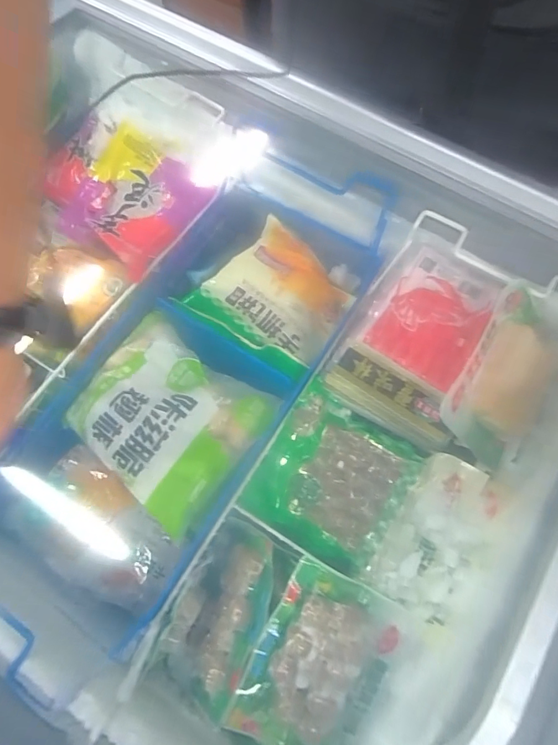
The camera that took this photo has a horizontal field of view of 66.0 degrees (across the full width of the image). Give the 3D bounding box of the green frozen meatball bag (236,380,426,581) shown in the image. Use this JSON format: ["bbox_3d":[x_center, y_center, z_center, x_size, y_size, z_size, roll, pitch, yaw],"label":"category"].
[{"bbox_3d":[0.068,0.135,0.555,0.175,0.056,0.184,30,76,11],"label":"green frozen meatball bag"}]

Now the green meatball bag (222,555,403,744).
[{"bbox_3d":[0.042,0.327,0.476,0.140,0.057,0.199,25,75,9],"label":"green meatball bag"}]

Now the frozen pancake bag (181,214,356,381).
[{"bbox_3d":[0.010,-0.128,0.685,0.209,0.040,0.192,37,69,-8],"label":"frozen pancake bag"}]

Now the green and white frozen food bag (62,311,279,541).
[{"bbox_3d":[-0.158,0.052,0.576,0.243,0.057,0.207,35,77,12],"label":"green and white frozen food bag"}]

